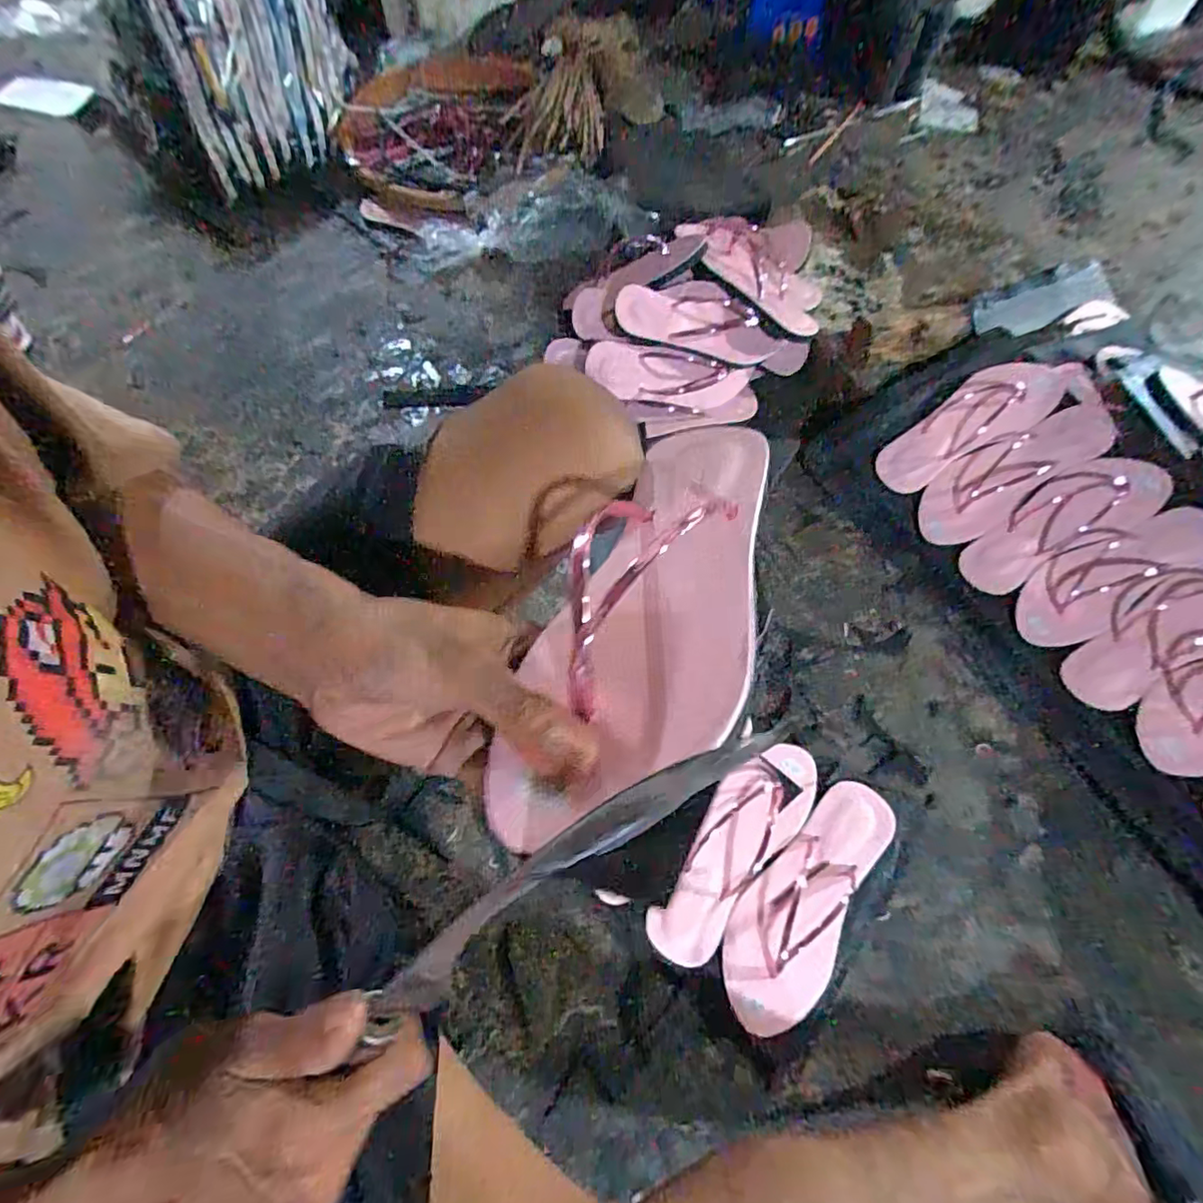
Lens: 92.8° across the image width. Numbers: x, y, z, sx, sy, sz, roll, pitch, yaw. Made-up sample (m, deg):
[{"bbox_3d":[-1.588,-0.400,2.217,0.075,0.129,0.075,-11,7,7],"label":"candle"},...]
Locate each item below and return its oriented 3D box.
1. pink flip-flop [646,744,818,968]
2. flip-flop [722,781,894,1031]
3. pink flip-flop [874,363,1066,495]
[{"bbox_3d":[0.135,0.246,0.585,0.082,0.033,0.242,40,70,15],"label":"pink flip-flop"},{"bbox_3d":[0.200,0.289,0.566,0.098,0.035,0.244,31,68,12],"label":"flip-flop"},{"bbox_3d":[0.469,-0.225,0.736,0.233,0.028,0.085,-33,68,13],"label":"pink flip-flop"}]

